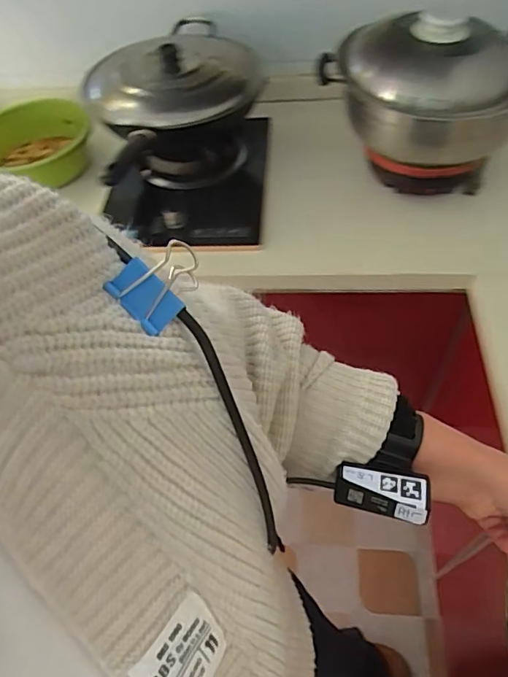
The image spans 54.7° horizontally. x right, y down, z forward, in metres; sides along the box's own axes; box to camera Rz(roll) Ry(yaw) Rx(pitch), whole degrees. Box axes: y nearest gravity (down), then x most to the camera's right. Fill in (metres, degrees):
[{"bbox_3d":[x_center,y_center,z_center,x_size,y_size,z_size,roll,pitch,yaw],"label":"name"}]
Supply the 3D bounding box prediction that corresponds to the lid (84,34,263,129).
[{"bbox_3d":[-0.146,-0.472,0.890,0.313,0.063,0.276,-20,55,-9],"label":"lid"}]

